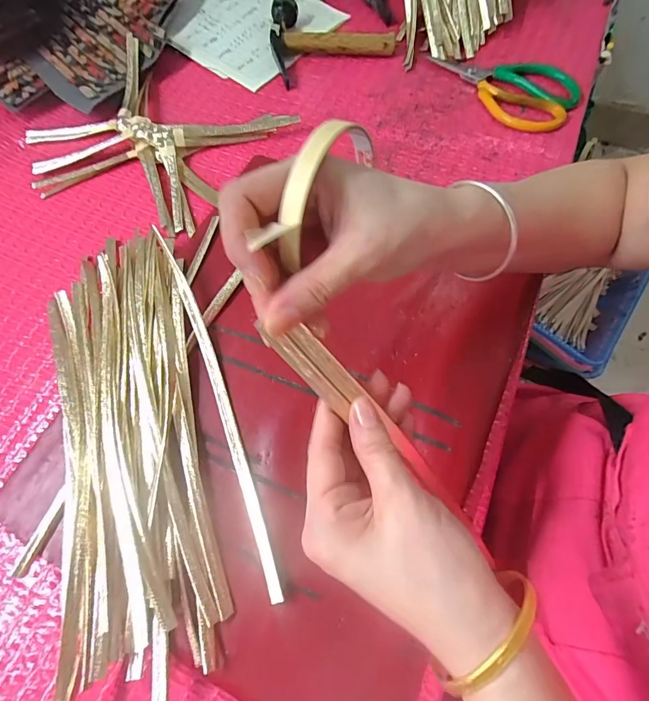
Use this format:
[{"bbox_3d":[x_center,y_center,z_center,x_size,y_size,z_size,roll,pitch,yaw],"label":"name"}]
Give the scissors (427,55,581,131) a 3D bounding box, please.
[{"bbox_3d":[0.199,-0.305,0.461,0.168,0.019,0.082,31,71,15],"label":"scissors"}]

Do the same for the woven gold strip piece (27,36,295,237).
[{"bbox_3d":[-0.201,-0.236,0.449,0.251,0.033,0.216,33,72,16],"label":"woven gold strip piece"}]

